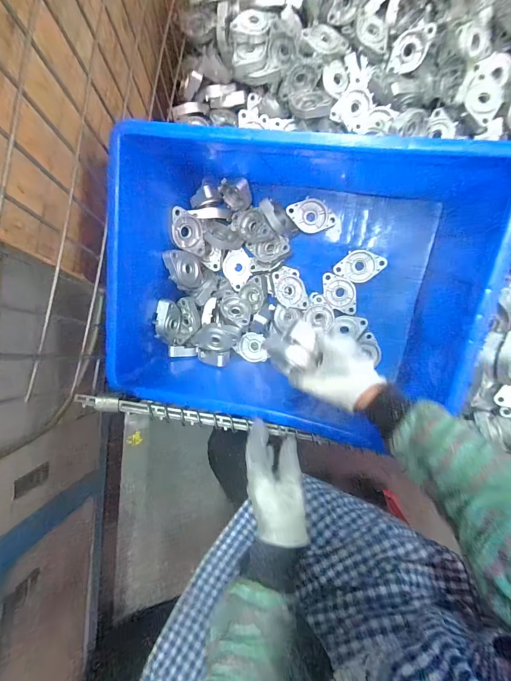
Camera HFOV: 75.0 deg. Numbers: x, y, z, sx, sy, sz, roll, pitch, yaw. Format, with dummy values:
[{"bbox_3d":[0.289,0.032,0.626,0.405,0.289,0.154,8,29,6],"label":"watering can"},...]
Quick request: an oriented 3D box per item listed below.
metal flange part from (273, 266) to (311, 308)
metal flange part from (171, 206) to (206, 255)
[{"bbox_3d":[0.071,-0.107,0.681,0.060,0.022,0.092,-16,89,-2],"label":"metal flange part"},{"bbox_3d":[-0.130,-0.205,0.630,0.071,0.030,0.080,-7,110,-33],"label":"metal flange part"}]

